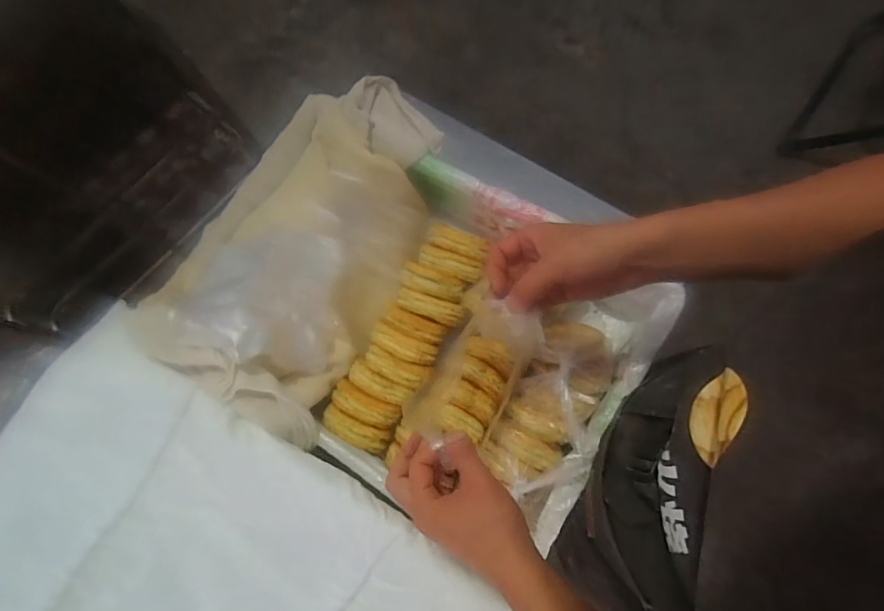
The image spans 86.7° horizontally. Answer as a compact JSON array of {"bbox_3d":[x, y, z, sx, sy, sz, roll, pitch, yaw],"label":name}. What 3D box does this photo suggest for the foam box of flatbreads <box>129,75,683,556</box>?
[{"bbox_3d":[-0.048,-0.002,0.640,0.581,0.179,0.433,31,80,12],"label":"foam box of flatbreads"}]

